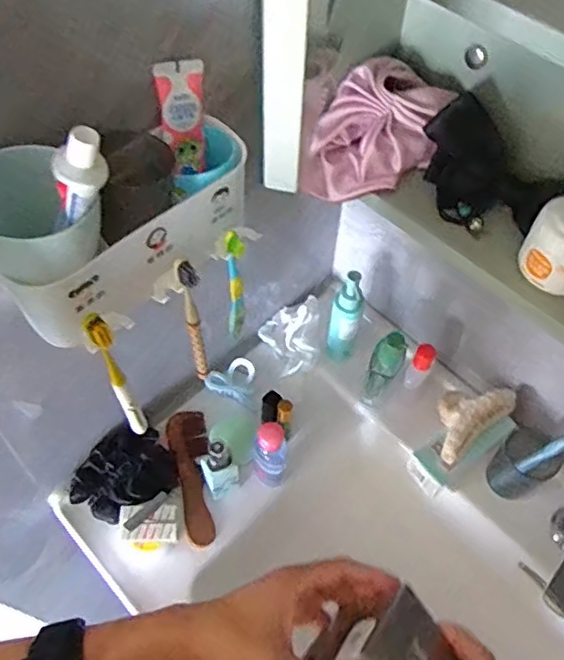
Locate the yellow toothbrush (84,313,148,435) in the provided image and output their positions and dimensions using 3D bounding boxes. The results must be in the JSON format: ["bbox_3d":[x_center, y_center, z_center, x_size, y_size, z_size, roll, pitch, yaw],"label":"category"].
[{"bbox_3d":[-0.132,0.041,0.479,0.015,0.170,0.017,-28,61,-18],"label":"yellow toothbrush"}]

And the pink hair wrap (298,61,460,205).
[{"bbox_3d":[0.077,-0.165,0.512,0.091,0.082,0.116,38,64,21],"label":"pink hair wrap"}]

